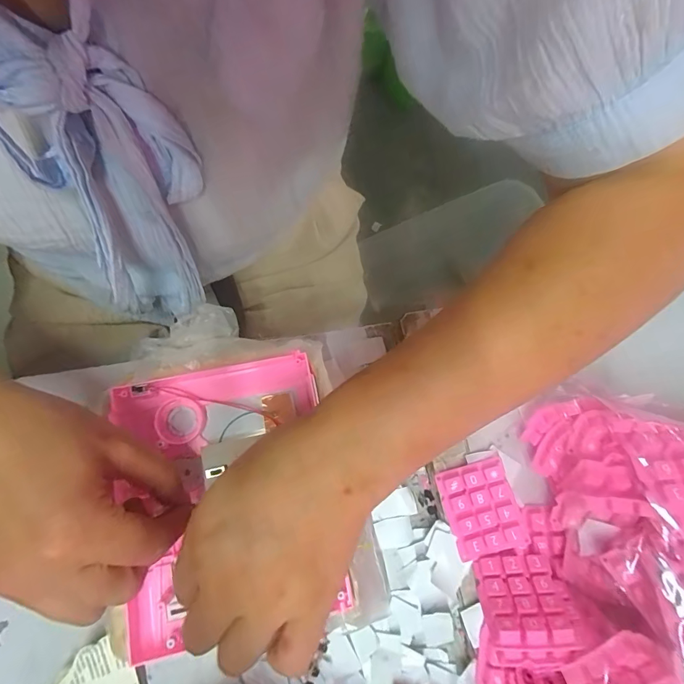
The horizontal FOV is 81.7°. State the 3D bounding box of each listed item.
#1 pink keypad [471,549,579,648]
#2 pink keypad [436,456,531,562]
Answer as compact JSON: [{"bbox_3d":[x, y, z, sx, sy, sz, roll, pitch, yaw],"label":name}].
[{"bbox_3d":[0.115,0.160,0.251,0.052,0.056,0.012,-6,115,7],"label":"pink keypad"},{"bbox_3d":[0.099,0.117,0.278,0.049,0.013,0.060,-14,76,-8],"label":"pink keypad"}]

